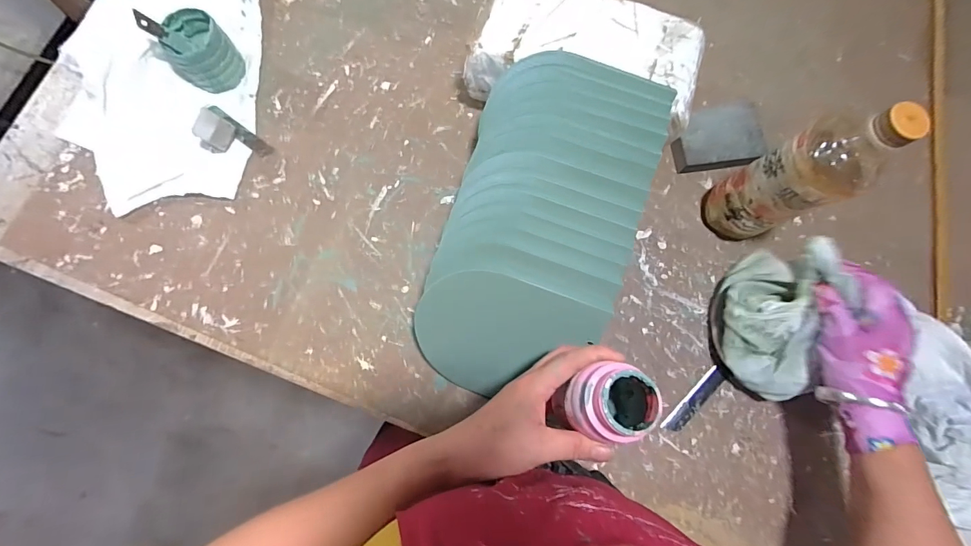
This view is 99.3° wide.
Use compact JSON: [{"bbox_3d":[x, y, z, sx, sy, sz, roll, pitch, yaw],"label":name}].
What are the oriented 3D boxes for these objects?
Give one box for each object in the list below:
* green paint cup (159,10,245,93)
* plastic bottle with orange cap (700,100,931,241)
[{"bbox_3d":[-0.330,-0.256,0.483,0.062,0.061,0.066,0,80,0],"label":"green paint cup"},{"bbox_3d":[0.289,-0.088,0.392,0.069,0.195,0.067,0,80,0],"label":"plastic bottle with orange cap"}]

